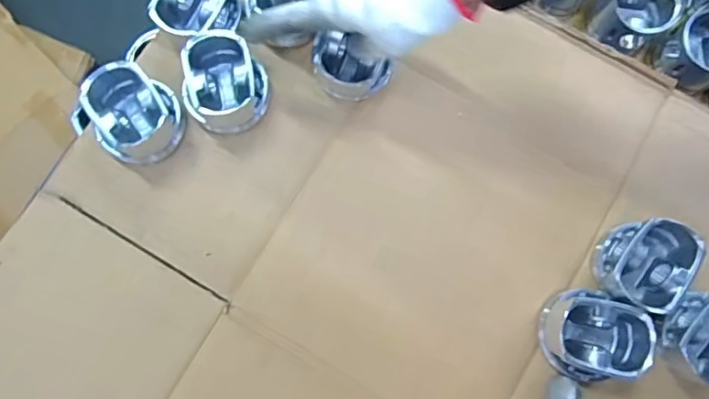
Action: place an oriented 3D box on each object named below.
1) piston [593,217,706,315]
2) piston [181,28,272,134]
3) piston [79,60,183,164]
[{"bbox_3d":[0.242,0.052,0.457,0.063,0.046,0.074,39,82,3],"label":"piston"},{"bbox_3d":[-0.113,-0.099,0.474,0.067,0.053,0.072,0,79,-2],"label":"piston"},{"bbox_3d":[-0.185,-0.072,0.457,0.069,0.051,0.067,0,79,-2],"label":"piston"}]

